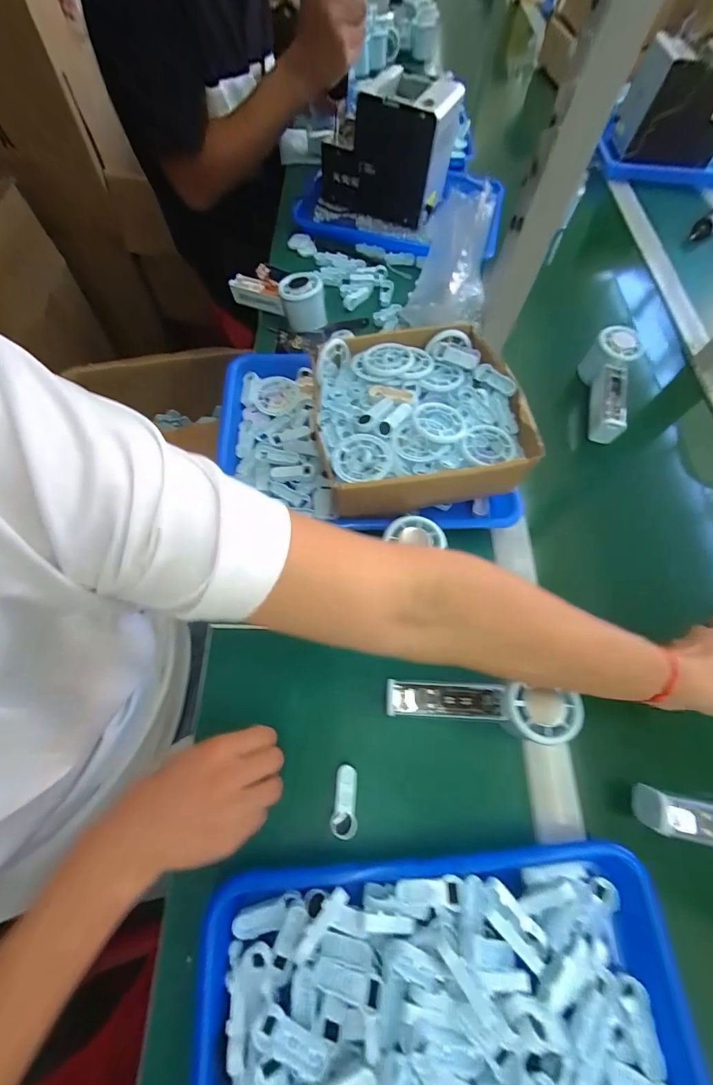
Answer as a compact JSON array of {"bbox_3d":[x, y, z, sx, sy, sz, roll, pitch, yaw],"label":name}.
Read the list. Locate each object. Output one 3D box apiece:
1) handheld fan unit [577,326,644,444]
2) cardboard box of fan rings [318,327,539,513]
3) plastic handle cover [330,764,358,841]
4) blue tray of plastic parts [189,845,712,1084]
[{"bbox_3d":[0.338,-0.201,0.521,0.063,0.062,0.152,8,79,0],"label":"handheld fan unit"},{"bbox_3d":[0.064,-0.134,0.433,0.213,0.070,0.216,-11,67,-8],"label":"cardboard box of fan rings"},{"bbox_3d":[-0.009,0.221,0.339,0.020,0.033,0.050,6,66,0],"label":"plastic handle cover"},{"bbox_3d":[0.062,0.356,0.262,0.324,0.061,0.241,-2,66,-4],"label":"blue tray of plastic parts"}]

